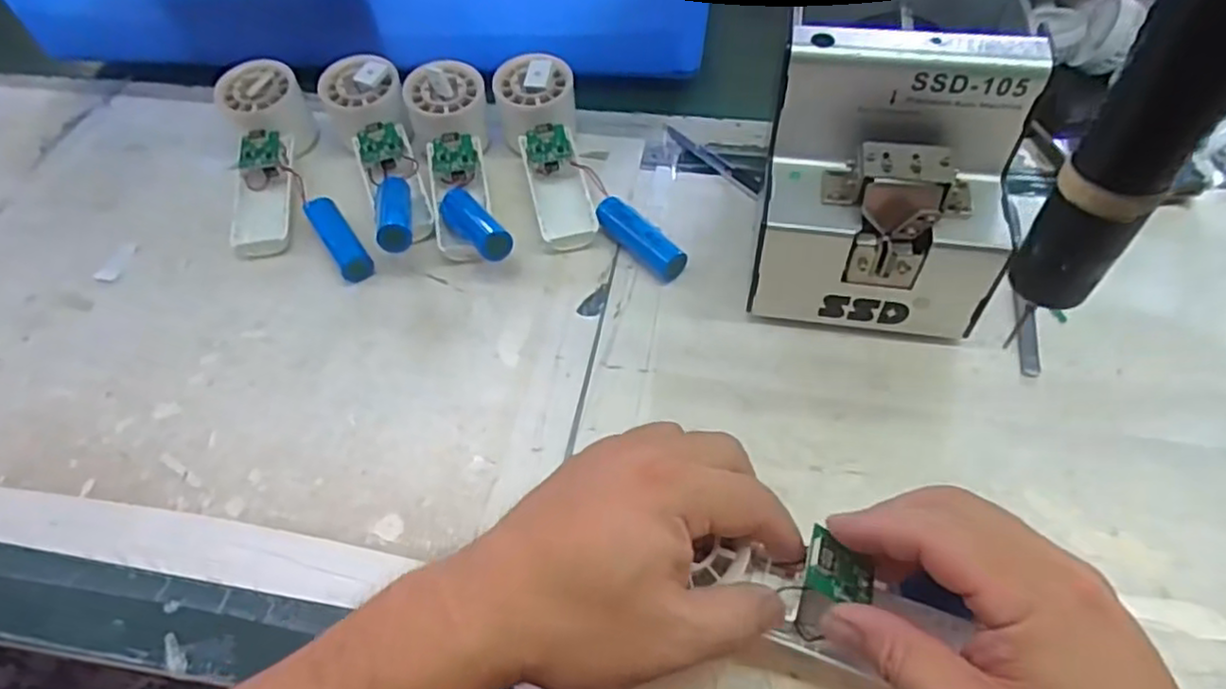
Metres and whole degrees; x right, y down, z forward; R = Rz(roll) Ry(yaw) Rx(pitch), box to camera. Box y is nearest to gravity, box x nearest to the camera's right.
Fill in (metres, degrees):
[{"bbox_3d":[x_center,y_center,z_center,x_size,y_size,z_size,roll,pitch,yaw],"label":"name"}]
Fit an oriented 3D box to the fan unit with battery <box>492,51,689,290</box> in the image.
[{"bbox_3d":[-0.029,-0.119,0.478,0.066,0.056,0.196,-24,57,-12],"label":"fan unit with battery"}]

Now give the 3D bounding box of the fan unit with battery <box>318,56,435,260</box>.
[{"bbox_3d":[-0.160,-0.132,0.495,0.052,0.056,0.176,-22,56,-11],"label":"fan unit with battery"}]

